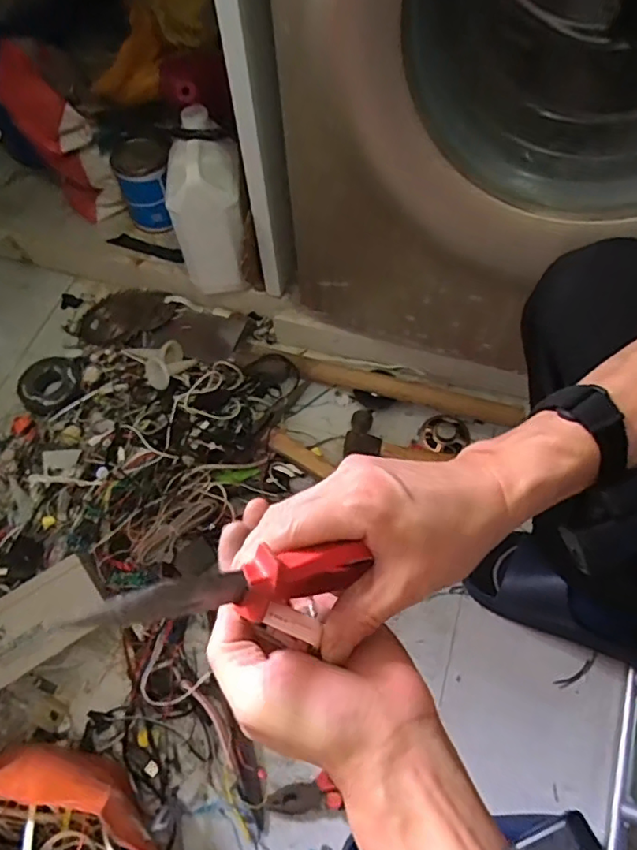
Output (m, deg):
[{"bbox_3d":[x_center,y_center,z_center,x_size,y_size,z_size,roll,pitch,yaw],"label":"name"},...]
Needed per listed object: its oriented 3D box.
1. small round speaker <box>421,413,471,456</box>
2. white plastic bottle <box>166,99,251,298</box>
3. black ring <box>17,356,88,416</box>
[{"bbox_3d":[0.193,0.013,0.859,0.070,0.023,0.068,-1,61,2],"label":"small round speaker"},{"bbox_3d":[-0.160,-0.316,0.834,0.103,0.197,0.148,-10,61,-3],"label":"white plastic bottle"},{"bbox_3d":[-0.430,-0.066,0.913,0.103,0.031,0.102,-1,61,2],"label":"black ring"}]

